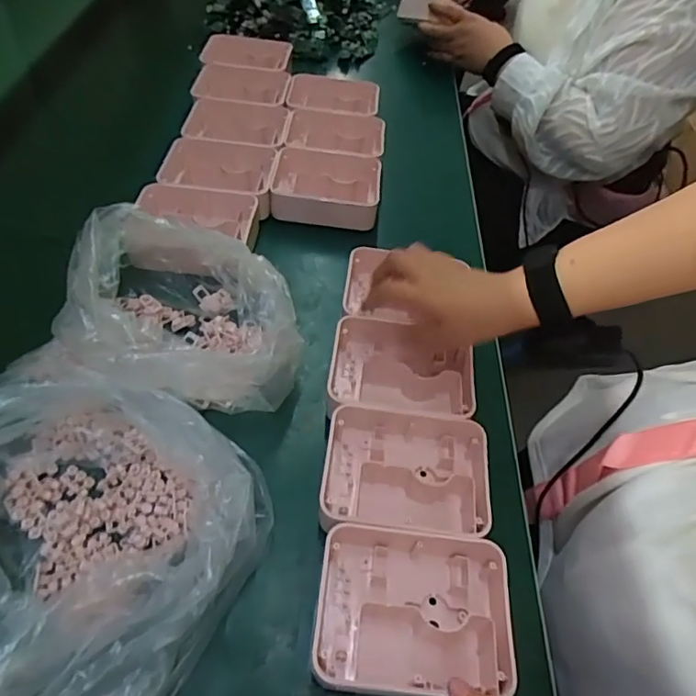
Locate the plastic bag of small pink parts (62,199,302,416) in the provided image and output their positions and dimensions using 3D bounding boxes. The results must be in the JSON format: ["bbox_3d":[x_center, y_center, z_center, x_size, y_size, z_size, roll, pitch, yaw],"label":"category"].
[{"bbox_3d":[-0.139,-0.033,0.464,0.183,0.092,0.173,-6,53,-10],"label":"plastic bag of small pink parts"}]

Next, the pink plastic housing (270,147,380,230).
[{"bbox_3d":[-0.027,-0.196,0.647,0.130,0.041,0.098,5,52,-2],"label":"pink plastic housing"}]

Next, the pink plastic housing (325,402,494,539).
[{"bbox_3d":[0.046,0.103,0.431,0.130,0.036,0.105,8,52,1],"label":"pink plastic housing"}]

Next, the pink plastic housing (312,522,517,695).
[{"bbox_3d":[0.044,0.181,0.367,0.127,0.041,0.099,7,52,0],"label":"pink plastic housing"}]

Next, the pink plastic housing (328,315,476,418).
[{"bbox_3d":[0.048,0.029,0.485,0.126,0.048,0.098,6,52,-2],"label":"pink plastic housing"}]

